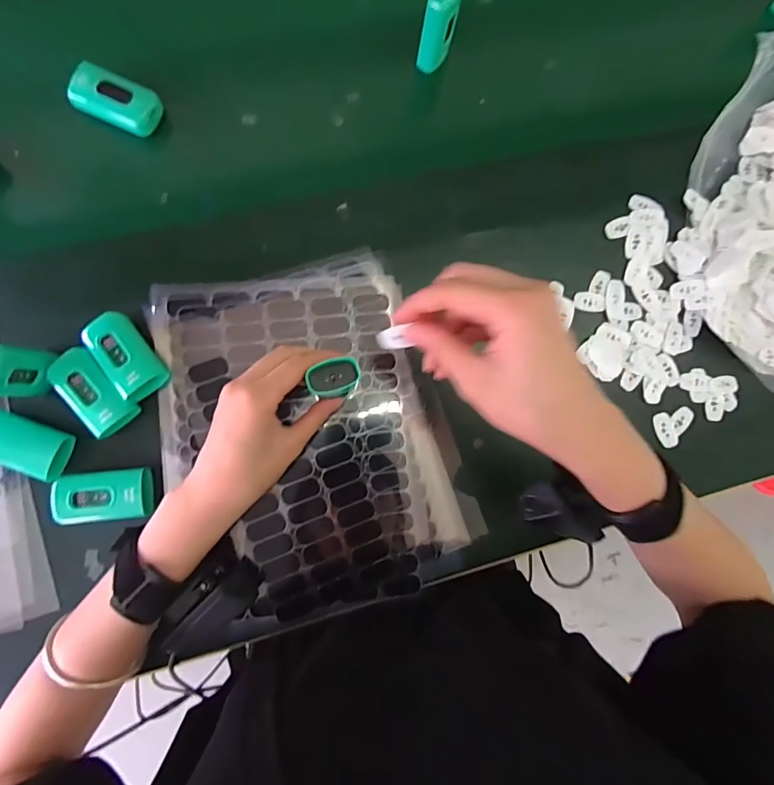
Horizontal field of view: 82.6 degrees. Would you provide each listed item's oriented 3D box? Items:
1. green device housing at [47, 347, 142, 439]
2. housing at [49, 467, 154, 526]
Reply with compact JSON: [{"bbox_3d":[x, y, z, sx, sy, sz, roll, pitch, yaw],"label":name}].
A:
[{"bbox_3d":[-0.230,0.000,0.344,0.038,0.020,0.068,-41,91,-7],"label":"green device housing"},{"bbox_3d":[-0.218,0.080,0.342,0.069,0.020,0.038,-5,87,-7],"label":"housing"}]

